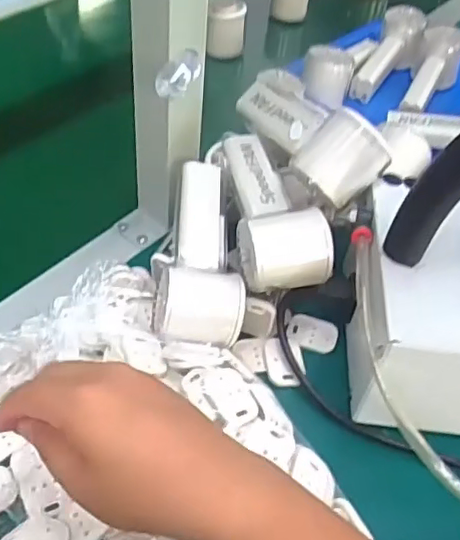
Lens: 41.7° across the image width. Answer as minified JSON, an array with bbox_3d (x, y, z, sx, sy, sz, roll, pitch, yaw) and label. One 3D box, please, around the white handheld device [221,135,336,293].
[{"bbox_3d":[0.033,-0.055,0.483,0.059,0.052,0.154,-5,49,-11],"label":"white handheld device"}]

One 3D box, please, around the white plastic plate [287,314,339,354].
[{"bbox_3d":[0.068,0.051,0.496,0.041,0.009,0.028,21,49,12],"label":"white plastic plate"}]

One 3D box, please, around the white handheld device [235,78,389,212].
[{"bbox_3d":[0.061,-0.115,0.487,0.056,0.062,0.145,-17,52,-21],"label":"white handheld device"}]

